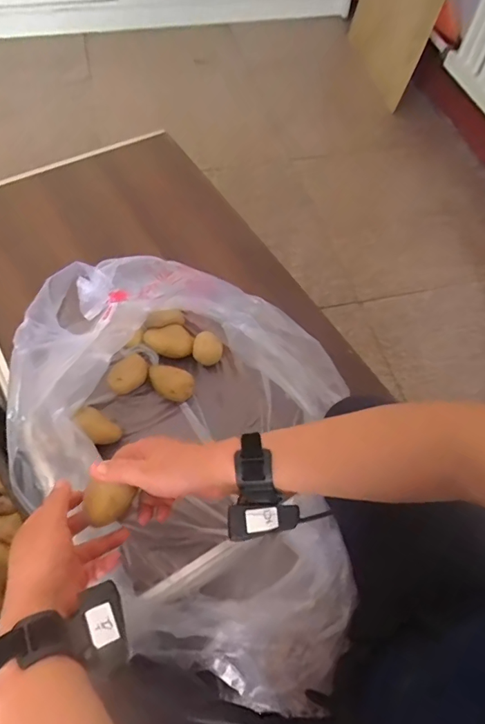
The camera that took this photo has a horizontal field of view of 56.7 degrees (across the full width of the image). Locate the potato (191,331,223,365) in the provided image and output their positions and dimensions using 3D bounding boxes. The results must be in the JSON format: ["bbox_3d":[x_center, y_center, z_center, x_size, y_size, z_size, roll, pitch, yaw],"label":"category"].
[{"bbox_3d":[-0.058,-0.021,0.748,0.049,0.043,0.045,-4,60,-5],"label":"potato"}]

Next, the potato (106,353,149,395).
[{"bbox_3d":[-0.185,0.022,0.728,0.069,0.041,0.060,-26,64,-16],"label":"potato"}]

